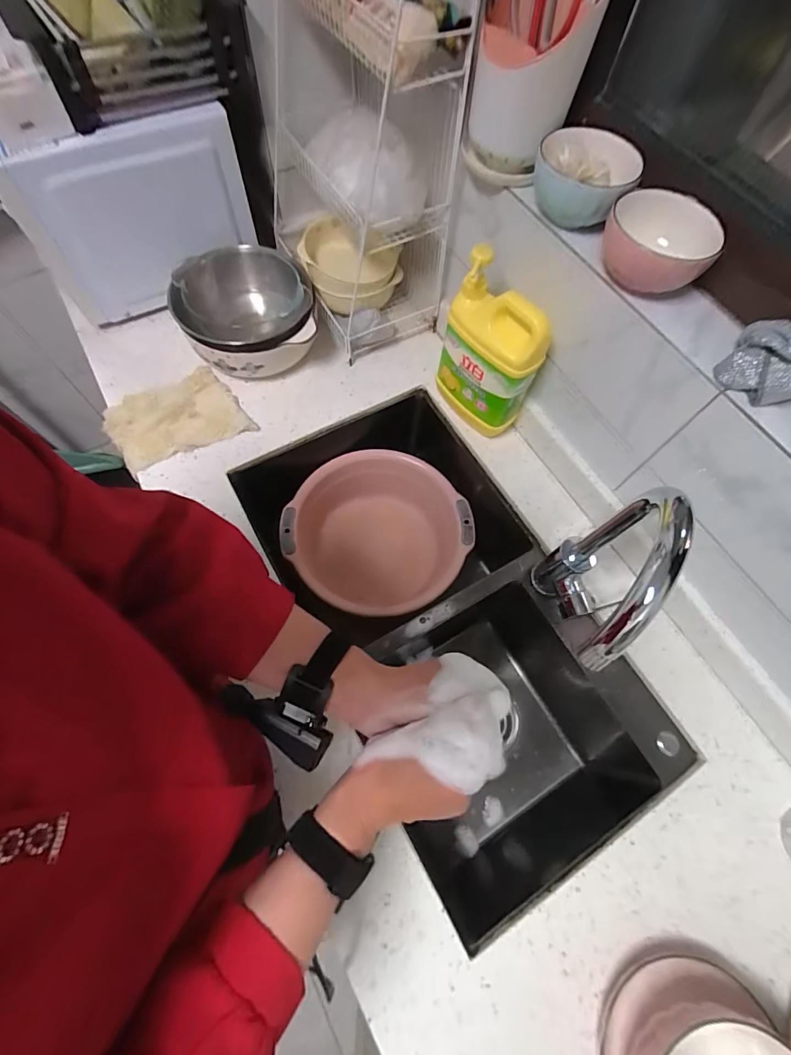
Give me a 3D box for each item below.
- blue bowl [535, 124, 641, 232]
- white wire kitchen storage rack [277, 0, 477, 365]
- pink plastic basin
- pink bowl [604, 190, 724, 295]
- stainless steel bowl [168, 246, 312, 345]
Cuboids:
[{"bbox_3d":[0.213,-0.396,0.508,0.110,0.073,0.092,29,68,9],"label":"blue bowl"},{"bbox_3d":[-0.075,-0.597,0.680,0.213,0.436,0.440,-17,69,-10],"label":"white wire kitchen storage rack"},{"bbox_3d":[-0.035,0.022,0.821,0.302,0.141,0.303,1,67,-3],"label":"pink plastic basin"},{"bbox_3d":[0.276,-0.296,0.463,0.113,0.057,0.093,25,68,7],"label":"pink bowl"},{"bbox_3d":[-0.255,-0.366,0.747,0.208,0.104,0.226,1,67,-3],"label":"stainless steel bowl"}]

